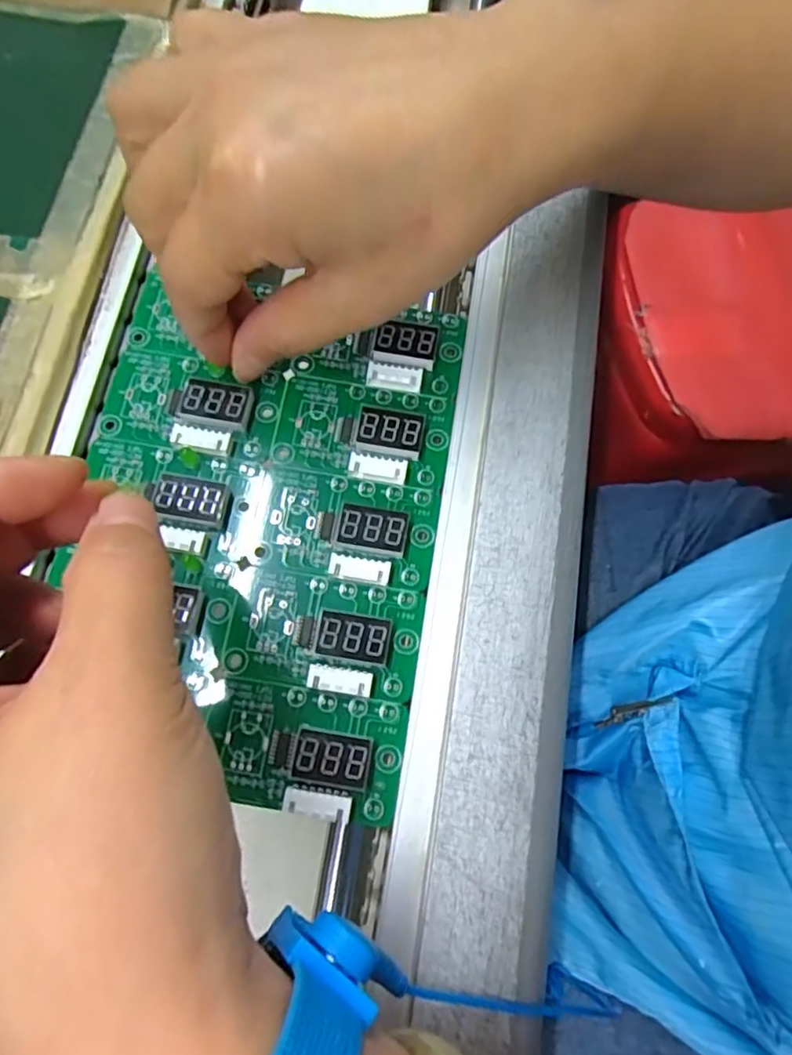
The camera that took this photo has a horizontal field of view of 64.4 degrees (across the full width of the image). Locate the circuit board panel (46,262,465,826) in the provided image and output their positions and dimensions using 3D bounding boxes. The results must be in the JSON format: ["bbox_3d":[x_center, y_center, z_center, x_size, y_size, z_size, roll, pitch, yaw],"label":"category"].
[{"bbox_3d":[-0.048,-0.002,0.215,0.122,0.016,0.171,8,71,3],"label":"circuit board panel"}]

